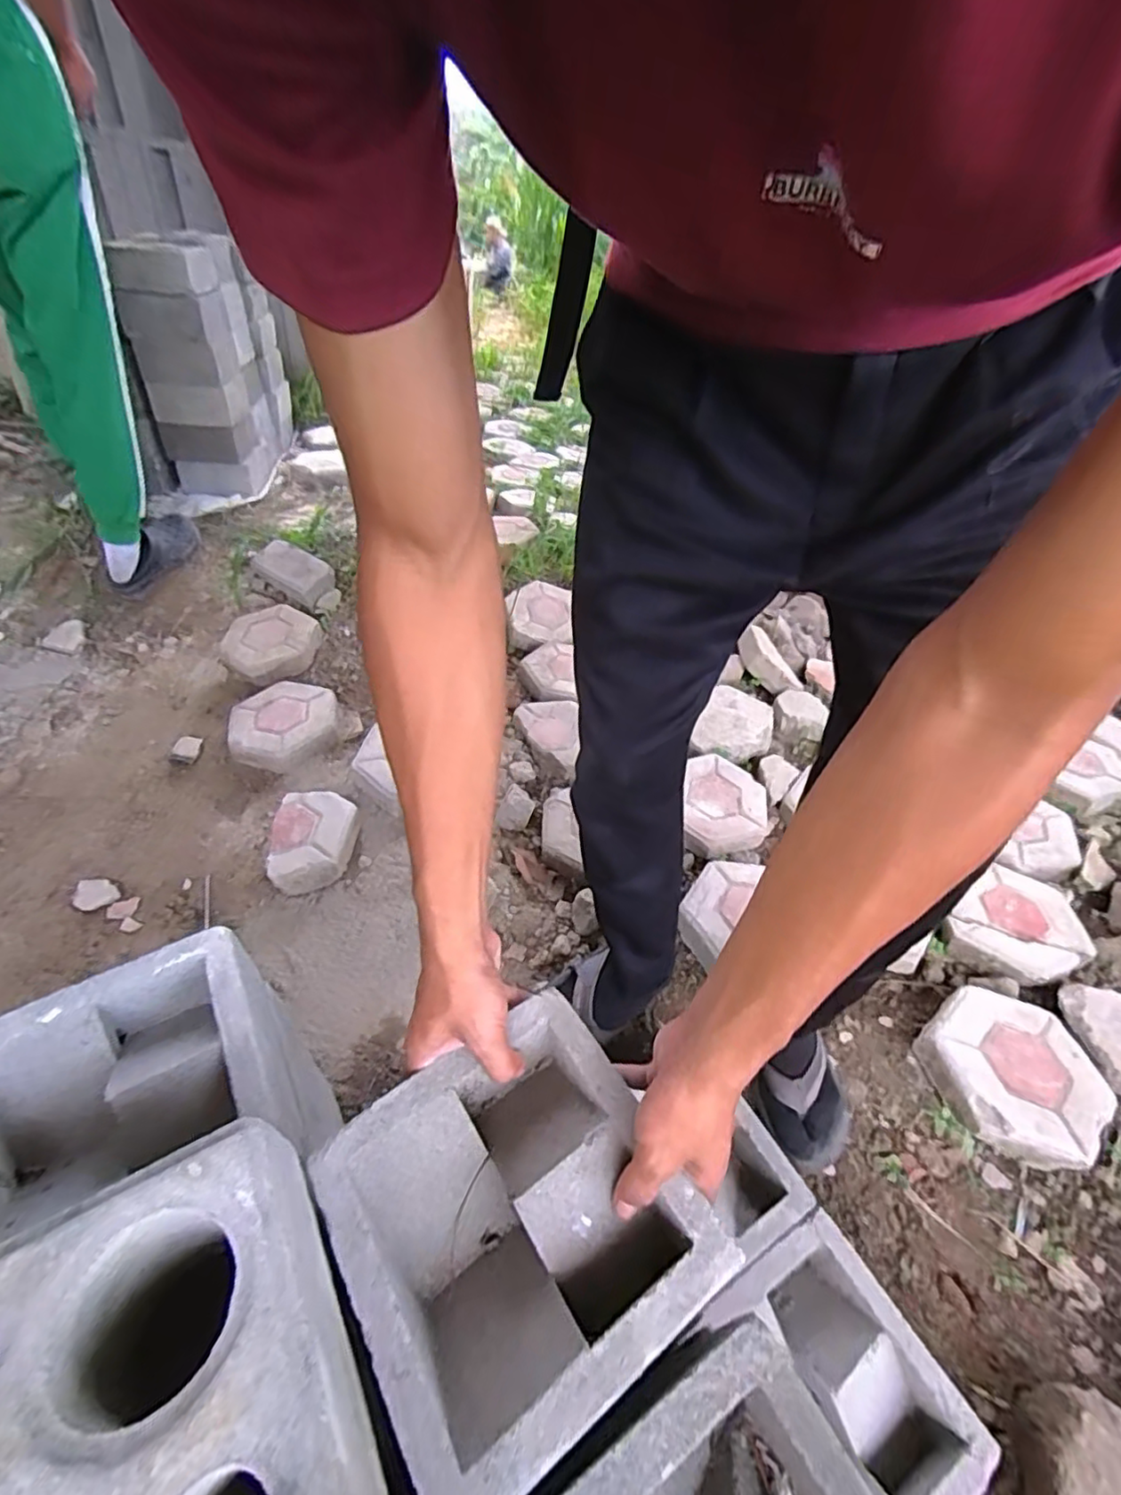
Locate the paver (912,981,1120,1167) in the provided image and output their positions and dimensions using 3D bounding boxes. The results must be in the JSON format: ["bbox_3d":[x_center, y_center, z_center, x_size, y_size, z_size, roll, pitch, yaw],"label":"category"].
[{"bbox_3d":[0.609,0.430,0.825,0.211,0.050,0.221,33,49,27],"label":"paver"}]

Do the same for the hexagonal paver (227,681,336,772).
[{"bbox_3d":[-0.551,-0.049,1.230,0.189,0.060,0.212,12,43,7],"label":"hexagonal paver"}]

